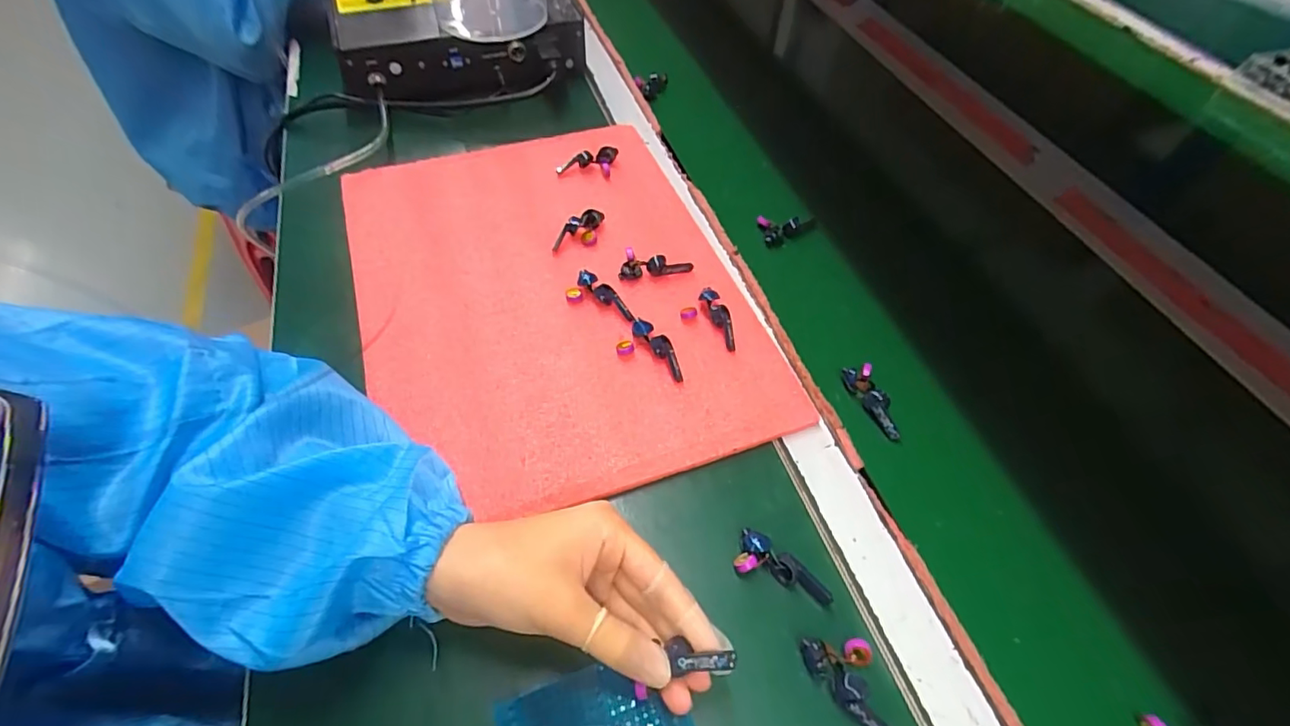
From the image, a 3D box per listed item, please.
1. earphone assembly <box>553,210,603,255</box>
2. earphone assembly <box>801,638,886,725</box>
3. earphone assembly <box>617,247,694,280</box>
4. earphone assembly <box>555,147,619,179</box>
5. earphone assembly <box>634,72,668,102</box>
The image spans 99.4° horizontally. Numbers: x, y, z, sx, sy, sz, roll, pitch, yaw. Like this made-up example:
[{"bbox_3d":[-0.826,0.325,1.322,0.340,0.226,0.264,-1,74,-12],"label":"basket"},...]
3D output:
[{"bbox_3d":[-0.050,-0.102,0.427,0.051,0.012,0.023,-39,66,-25],"label":"earphone assembly"},{"bbox_3d":[0.097,0.156,0.262,0.033,0.016,0.046,-5,56,-7],"label":"earphone assembly"},{"bbox_3d":[0.007,-0.076,0.408,0.055,0.011,0.021,-9,57,-9],"label":"earphone assembly"},{"bbox_3d":[-0.050,-0.179,0.480,0.047,0.014,0.032,9,56,3],"label":"earphone assembly"},{"bbox_3d":[0.007,-0.293,0.578,0.018,0.025,0.047,36,45,19],"label":"earphone assembly"}]

